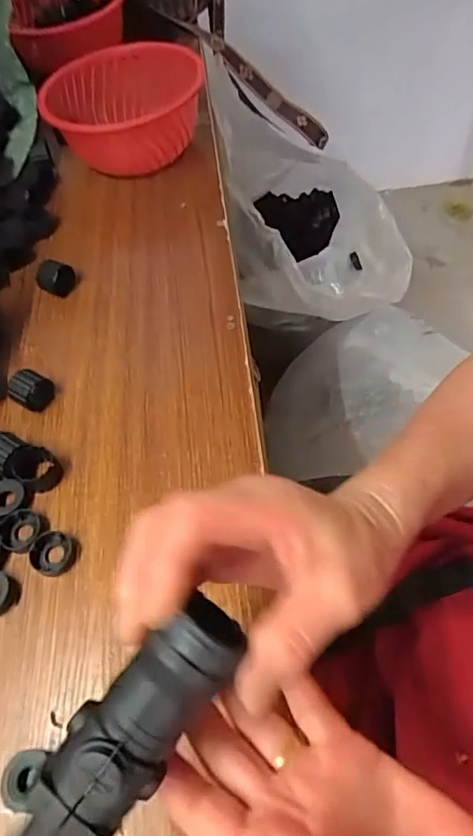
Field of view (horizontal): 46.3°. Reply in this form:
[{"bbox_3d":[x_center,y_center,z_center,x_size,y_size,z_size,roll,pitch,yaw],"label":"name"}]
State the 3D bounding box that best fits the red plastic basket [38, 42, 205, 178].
[{"bbox_3d":[-0.129,-0.352,0.642,0.178,0.073,0.178,-3,56,6],"label":"red plastic basket"}]

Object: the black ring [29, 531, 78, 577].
[{"bbox_3d":[-0.129,0.095,0.388,0.031,0.009,0.030,-3,57,4],"label":"black ring"}]

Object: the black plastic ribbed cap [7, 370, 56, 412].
[{"bbox_3d":[-0.171,-0.022,0.460,0.021,0.033,0.030,34,67,25],"label":"black plastic ribbed cap"}]

